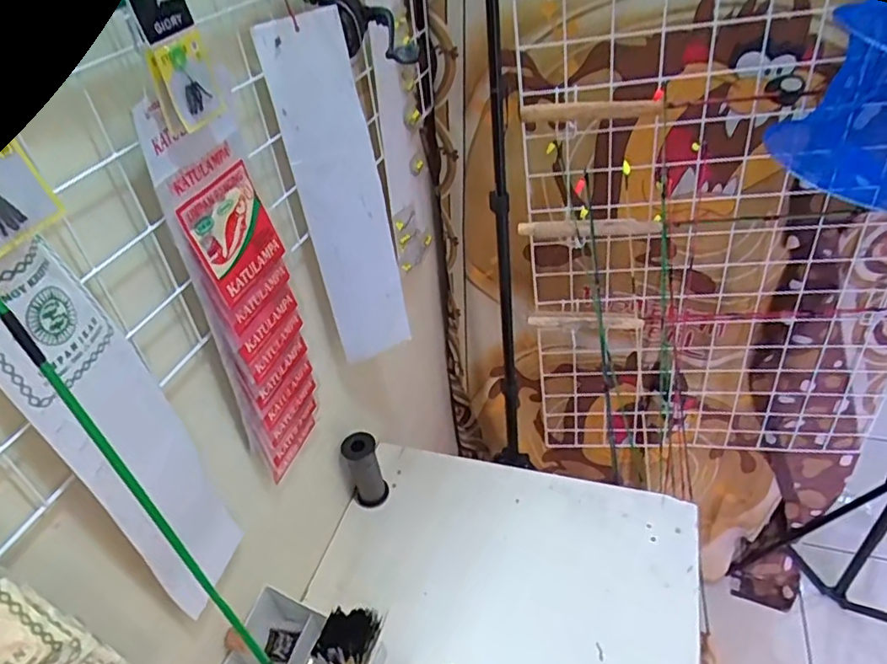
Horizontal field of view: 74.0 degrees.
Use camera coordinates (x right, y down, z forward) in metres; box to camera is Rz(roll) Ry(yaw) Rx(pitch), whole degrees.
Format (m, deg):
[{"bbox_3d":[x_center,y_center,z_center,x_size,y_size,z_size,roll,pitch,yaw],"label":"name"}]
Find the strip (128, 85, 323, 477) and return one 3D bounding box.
[{"bbox_3d":[-0.186,-0.024,0.580,0.028,0.399,0.114,10,42,20],"label":"strip"}]

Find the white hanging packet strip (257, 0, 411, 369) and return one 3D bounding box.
[{"bbox_3d":[-0.113,-0.145,0.685,0.096,0.402,0.018,-27,39,-22],"label":"white hanging packet strip"}]

